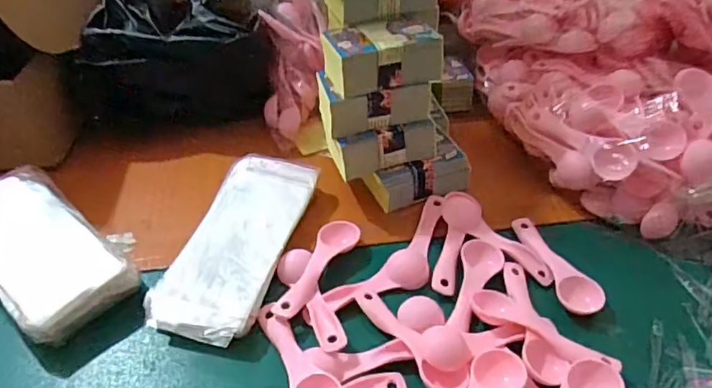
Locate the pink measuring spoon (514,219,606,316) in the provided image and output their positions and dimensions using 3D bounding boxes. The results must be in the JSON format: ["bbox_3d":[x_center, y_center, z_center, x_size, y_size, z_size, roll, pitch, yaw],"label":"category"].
[{"bbox_3d":[0.168,0.057,0.477,0.029,0.013,0.108,-15,45,-16],"label":"pink measuring spoon"}]

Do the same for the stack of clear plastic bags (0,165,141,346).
[{"bbox_3d":[-0.265,0.048,0.479,0.186,0.046,0.108,30,51,29],"label":"stack of clear plastic bags"}]

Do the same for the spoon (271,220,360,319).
[{"bbox_3d":[-0.030,0.066,0.471,0.035,0.021,0.109,15,45,16],"label":"spoon"}]

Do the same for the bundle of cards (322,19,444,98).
[{"bbox_3d":[0.022,-0.125,0.491,0.095,0.043,0.061,-11,44,-12],"label":"bundle of cards"}]

